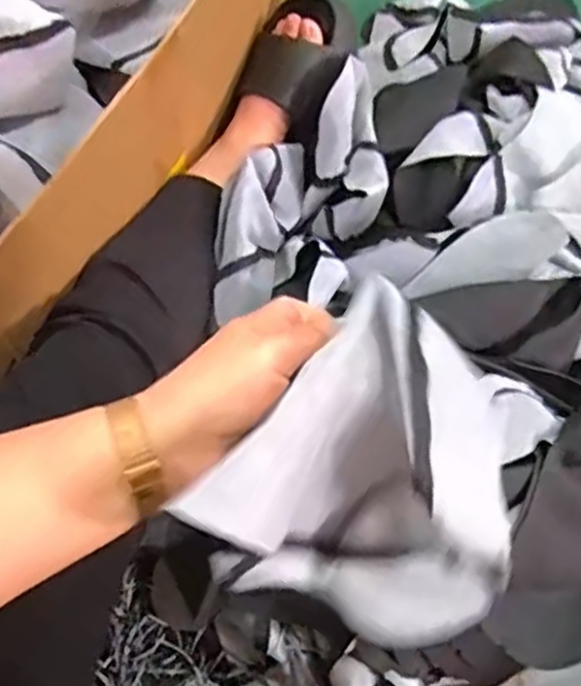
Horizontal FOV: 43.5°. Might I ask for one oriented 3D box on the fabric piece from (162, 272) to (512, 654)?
[{"bbox_3d":[0.055,0.076,0.368,0.135,0.140,0.159,35,71,14],"label":"fabric piece"}]

